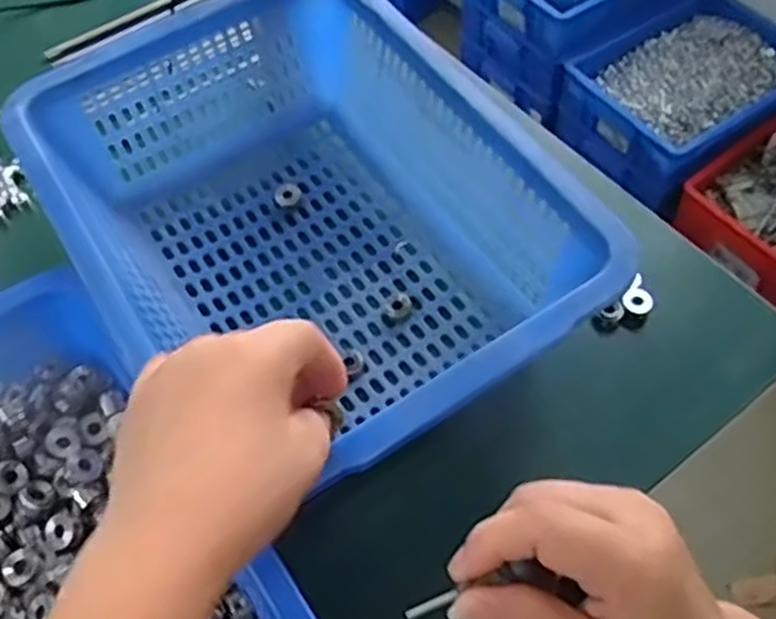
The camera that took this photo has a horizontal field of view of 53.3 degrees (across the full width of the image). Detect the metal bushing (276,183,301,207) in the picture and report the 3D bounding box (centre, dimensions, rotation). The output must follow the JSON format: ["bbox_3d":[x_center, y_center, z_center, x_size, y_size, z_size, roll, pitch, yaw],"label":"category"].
[{"bbox_3d":[-0.078,-0.090,0.605,0.019,0.005,0.022,-16,58,-8],"label":"metal bushing"}]

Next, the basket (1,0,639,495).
[{"bbox_3d":[-0.058,-0.053,0.522,0.265,0.127,0.357,-29,61,-16],"label":"basket"}]

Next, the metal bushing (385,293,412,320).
[{"bbox_3d":[0.007,-0.003,0.555,0.020,0.008,0.017,-37,63,-19],"label":"metal bushing"}]

